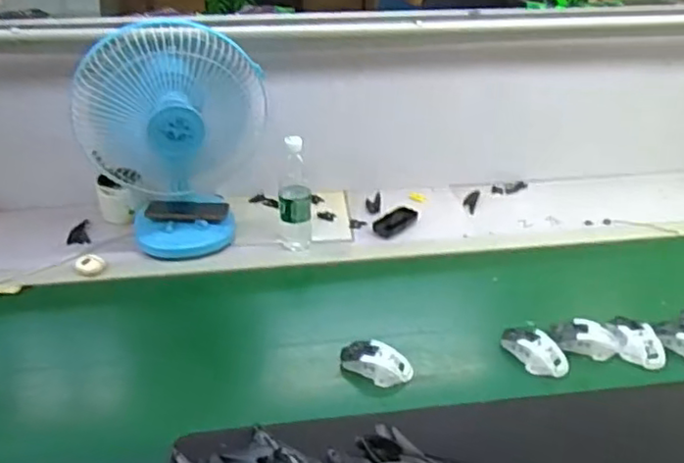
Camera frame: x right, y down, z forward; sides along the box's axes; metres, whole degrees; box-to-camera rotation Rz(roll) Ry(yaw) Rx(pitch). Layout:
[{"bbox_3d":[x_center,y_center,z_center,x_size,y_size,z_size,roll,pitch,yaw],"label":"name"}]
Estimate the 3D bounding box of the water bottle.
[{"bbox_3d":[-0.092,-0.063,1.231,0.064,0.229,0.068,-2,33,-3],"label":"water bottle"}]

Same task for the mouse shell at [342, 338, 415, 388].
[{"bbox_3d":[0.052,0.202,0.987,0.112,0.031,0.062,14,36,20],"label":"mouse shell"}]

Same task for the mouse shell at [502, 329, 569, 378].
[{"bbox_3d":[0.311,0.188,1.011,0.065,0.034,0.101,-17,37,-25],"label":"mouse shell"}]

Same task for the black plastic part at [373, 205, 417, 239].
[{"bbox_3d":[0.113,-0.022,1.343,0.111,0.024,0.054,-24,40,-32],"label":"black plastic part"}]

